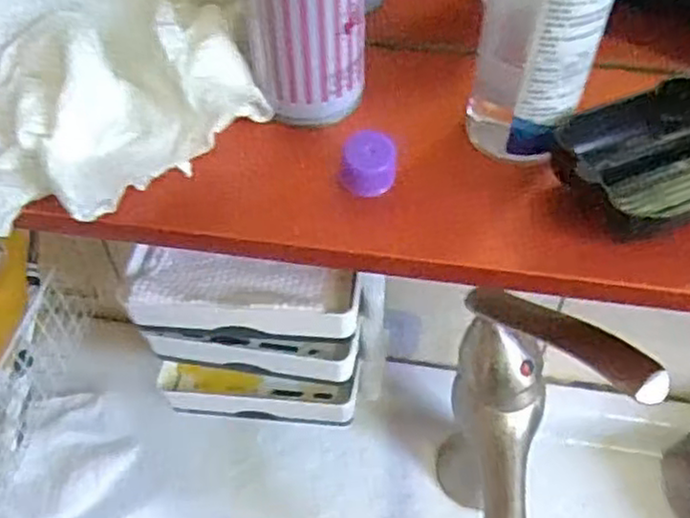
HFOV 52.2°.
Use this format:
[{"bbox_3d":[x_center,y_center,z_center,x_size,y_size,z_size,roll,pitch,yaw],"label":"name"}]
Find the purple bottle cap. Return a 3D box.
[{"bbox_3d":[0.009,-0.034,0.254,0.019,0.017,0.017,1,50,2],"label":"purple bottle cap"}]

